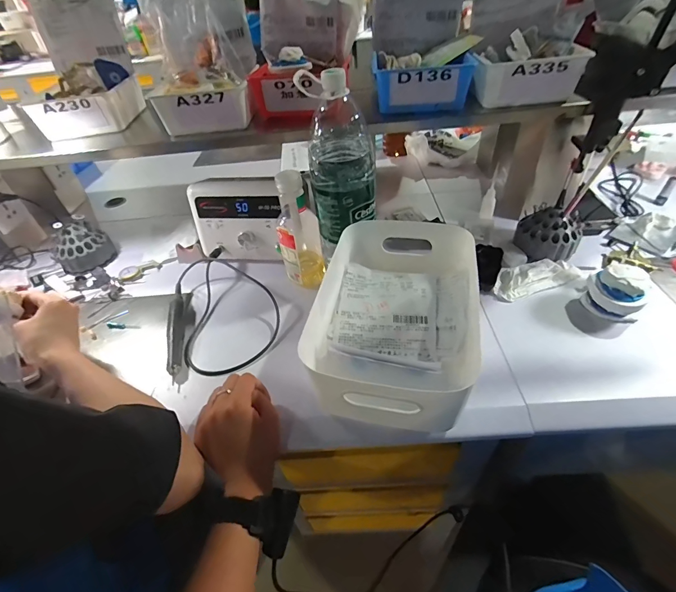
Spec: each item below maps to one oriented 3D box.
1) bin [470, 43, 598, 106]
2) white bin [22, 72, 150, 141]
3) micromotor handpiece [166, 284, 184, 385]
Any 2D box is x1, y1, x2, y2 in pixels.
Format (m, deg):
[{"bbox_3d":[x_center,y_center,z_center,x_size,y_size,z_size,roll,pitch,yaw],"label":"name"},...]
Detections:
[{"bbox_3d":[0.292,-0.348,0.553,0.154,0.059,0.114,-1,44,5],"label":"bin"},{"bbox_3d":[-0.450,-0.344,0.639,0.140,0.059,0.134,-7,44,-1],"label":"white bin"},{"bbox_3d":[-0.267,0.054,0.578,0.023,0.024,0.193,-13,44,-7],"label":"micromotor handpiece"}]

